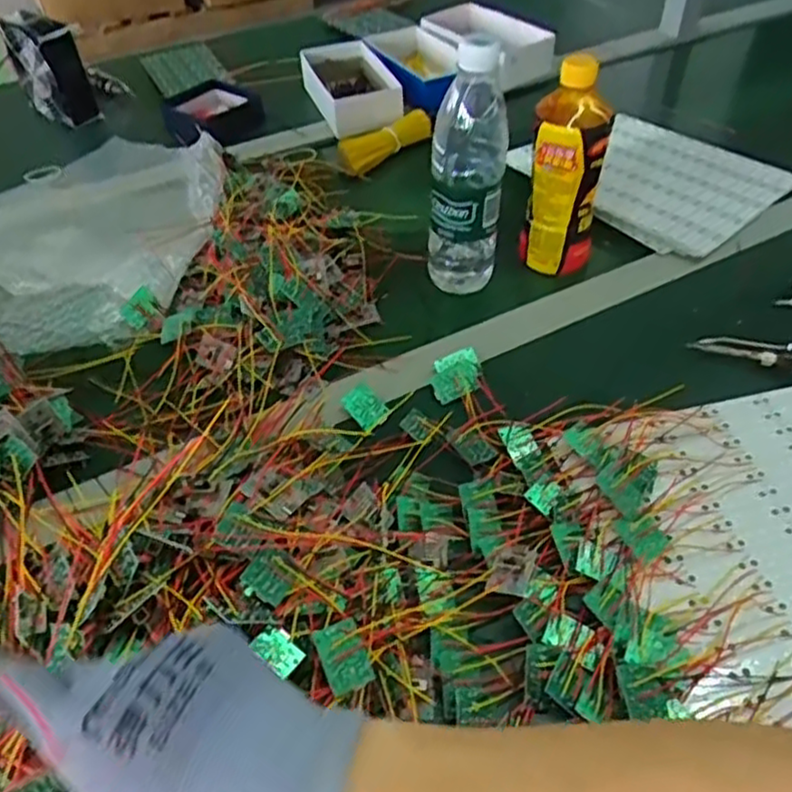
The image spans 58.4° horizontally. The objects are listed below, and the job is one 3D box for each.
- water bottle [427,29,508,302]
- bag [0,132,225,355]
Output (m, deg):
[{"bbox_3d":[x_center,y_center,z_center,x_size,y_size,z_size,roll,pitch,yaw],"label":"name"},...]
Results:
[{"bbox_3d":[0.062,-0.197,0.616,0.063,0.210,0.060,4,47,8],"label":"water bottle"},{"bbox_3d":[-0.331,-0.200,0.761,0.348,0.043,0.307,31,55,28],"label":"bag"}]

